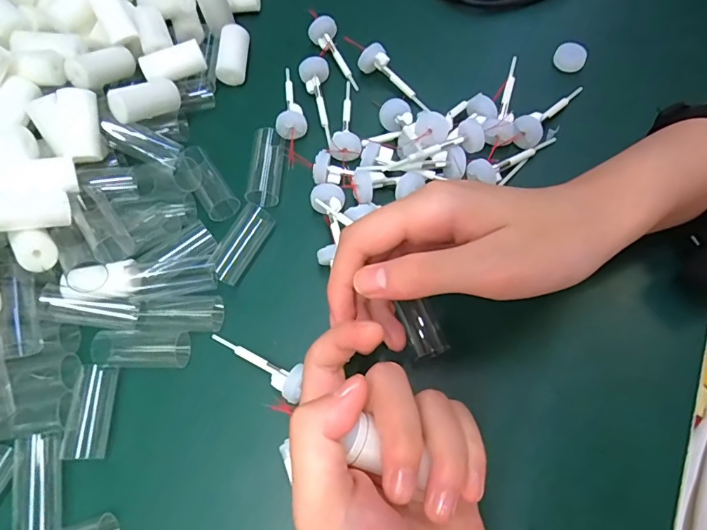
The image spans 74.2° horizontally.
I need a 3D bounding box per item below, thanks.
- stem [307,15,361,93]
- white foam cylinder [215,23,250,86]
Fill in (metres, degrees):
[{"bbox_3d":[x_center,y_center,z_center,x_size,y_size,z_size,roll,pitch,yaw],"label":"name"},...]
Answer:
[{"bbox_3d":[-0.011,-0.153,0.342,0.019,0.015,0.060,-30,84,-9],"label":"stem"},{"bbox_3d":[-0.088,-0.155,0.344,0.020,0.017,0.042,2,69,4],"label":"white foam cylinder"}]

